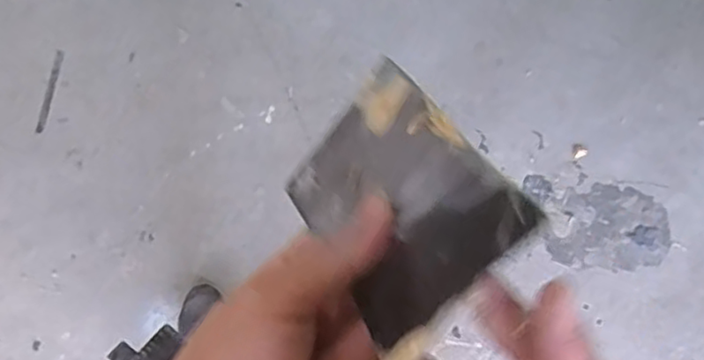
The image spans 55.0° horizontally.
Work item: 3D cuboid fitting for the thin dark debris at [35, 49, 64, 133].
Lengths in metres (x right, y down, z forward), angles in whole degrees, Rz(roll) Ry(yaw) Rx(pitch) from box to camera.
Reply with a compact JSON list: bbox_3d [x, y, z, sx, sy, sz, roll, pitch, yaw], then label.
[{"bbox_3d":[-0.632,-0.186,1.418,0.017,0.004,0.184,11,75,-7],"label":"thin dark debris"}]

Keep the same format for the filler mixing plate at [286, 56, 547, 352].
[{"bbox_3d":[0.015,0.008,0.253,0.072,0.008,0.118,-52,37,14],"label":"filler mixing plate"}]

